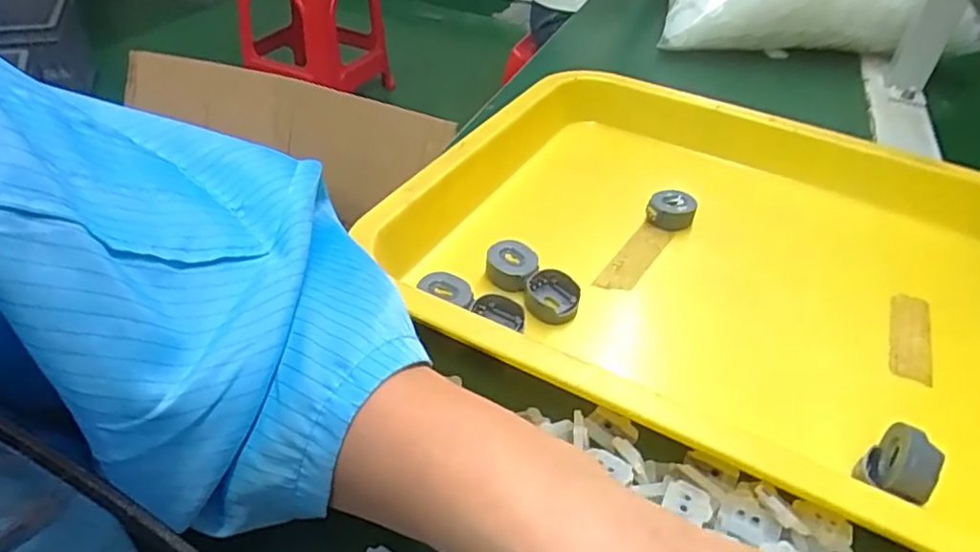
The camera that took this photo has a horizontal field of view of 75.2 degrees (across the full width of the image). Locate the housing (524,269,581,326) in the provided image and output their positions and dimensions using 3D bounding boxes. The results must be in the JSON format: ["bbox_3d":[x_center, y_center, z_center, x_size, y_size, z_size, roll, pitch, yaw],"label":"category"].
[{"bbox_3d":[0.032,0.011,0.326,0.027,0.015,0.024,9,41,5],"label":"housing"}]

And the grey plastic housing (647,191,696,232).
[{"bbox_3d":[0.109,-0.039,0.384,0.027,0.015,0.022,19,42,16],"label":"grey plastic housing"}]

